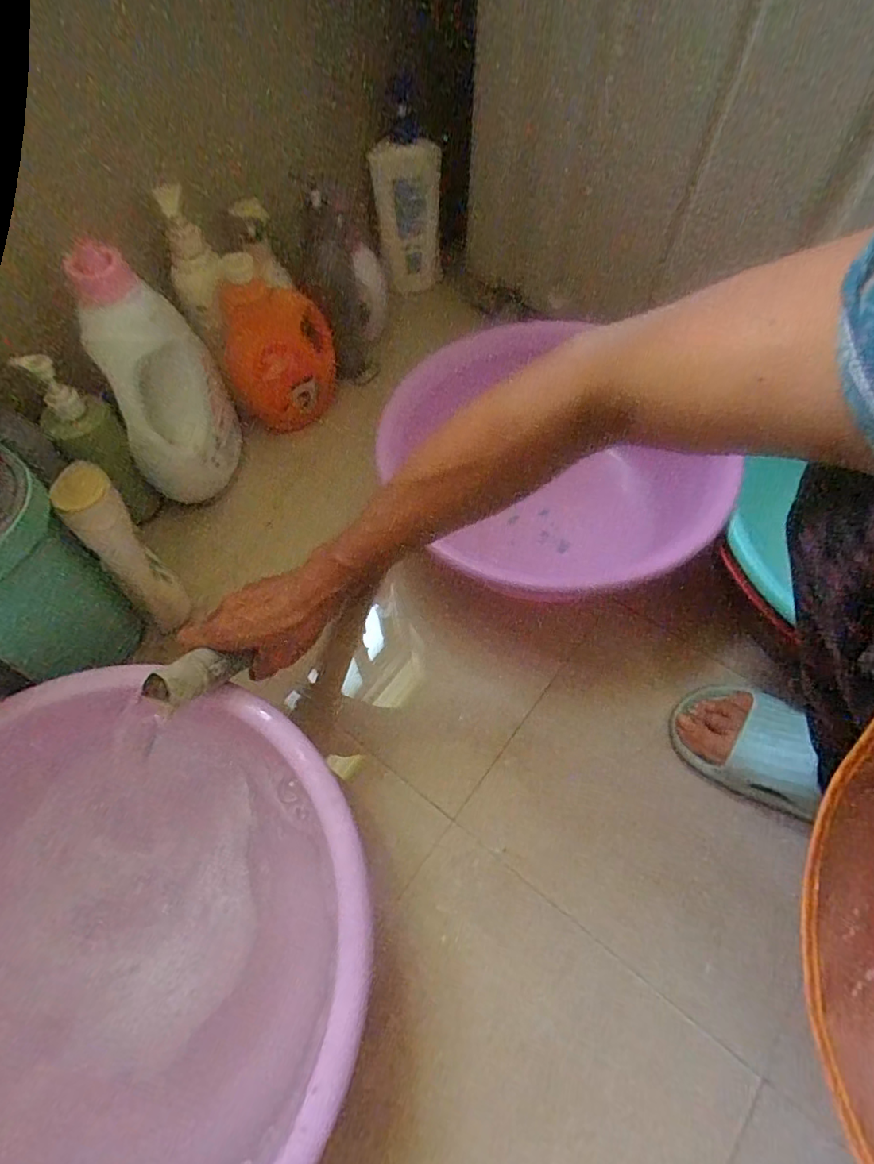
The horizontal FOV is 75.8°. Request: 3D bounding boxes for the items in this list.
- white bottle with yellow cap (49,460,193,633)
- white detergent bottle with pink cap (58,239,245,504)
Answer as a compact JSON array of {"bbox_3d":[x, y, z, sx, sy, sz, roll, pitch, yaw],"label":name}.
[{"bbox_3d":[-0.286,-0.020,0.536,0.056,0.214,0.053,0,60,0],"label":"white bottle with yellow cap"},{"bbox_3d":[-0.315,-0.234,0.632,0.111,0.253,0.155,-15,61,-8],"label":"white detergent bottle with pink cap"}]

